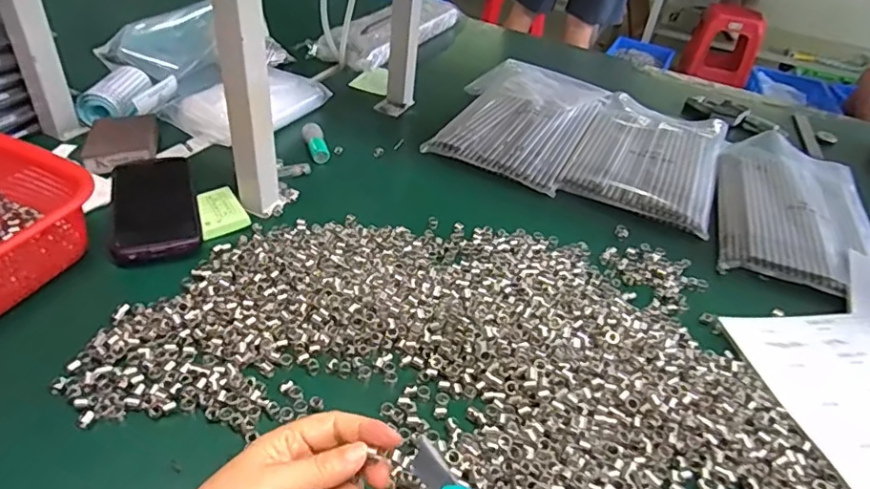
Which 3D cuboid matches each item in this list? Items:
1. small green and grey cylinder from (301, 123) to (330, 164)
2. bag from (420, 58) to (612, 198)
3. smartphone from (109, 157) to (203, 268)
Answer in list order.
[{"bbox_3d":[-0.150,-0.126,0.707,0.025,0.027,0.061,-10,41,-20],"label":"small green and grey cylinder"},{"bbox_3d":[0.124,-0.195,0.829,0.210,0.030,0.330,21,40,18],"label":"bag"},{"bbox_3d":[-0.285,-0.042,0.569,0.079,0.010,0.182,-10,41,-20],"label":"smartphone"}]

